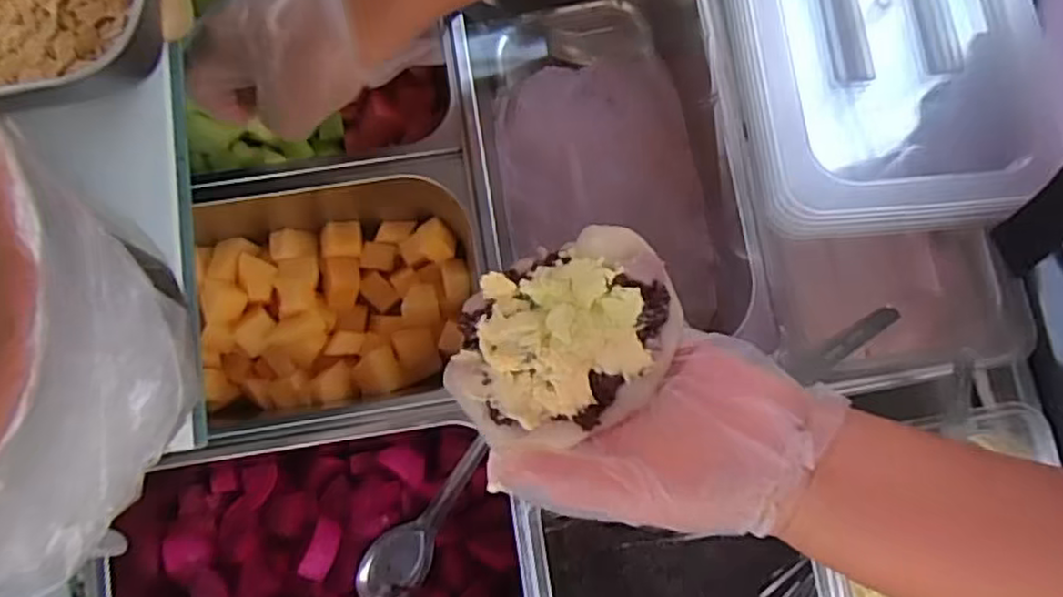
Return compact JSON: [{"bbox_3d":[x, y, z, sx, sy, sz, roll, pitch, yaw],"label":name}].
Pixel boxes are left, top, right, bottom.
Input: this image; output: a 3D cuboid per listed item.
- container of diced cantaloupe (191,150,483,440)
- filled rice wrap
[{"bbox_3d":[-0.136,0.000,0.485,0.227,0.097,0.154,-8,78,-3],"label":"container of diced cantaloupe"},{"bbox_3d":[0.014,0.017,0.344,0.114,0.029,0.085,-29,80,-7],"label":"filled rice wrap"}]

